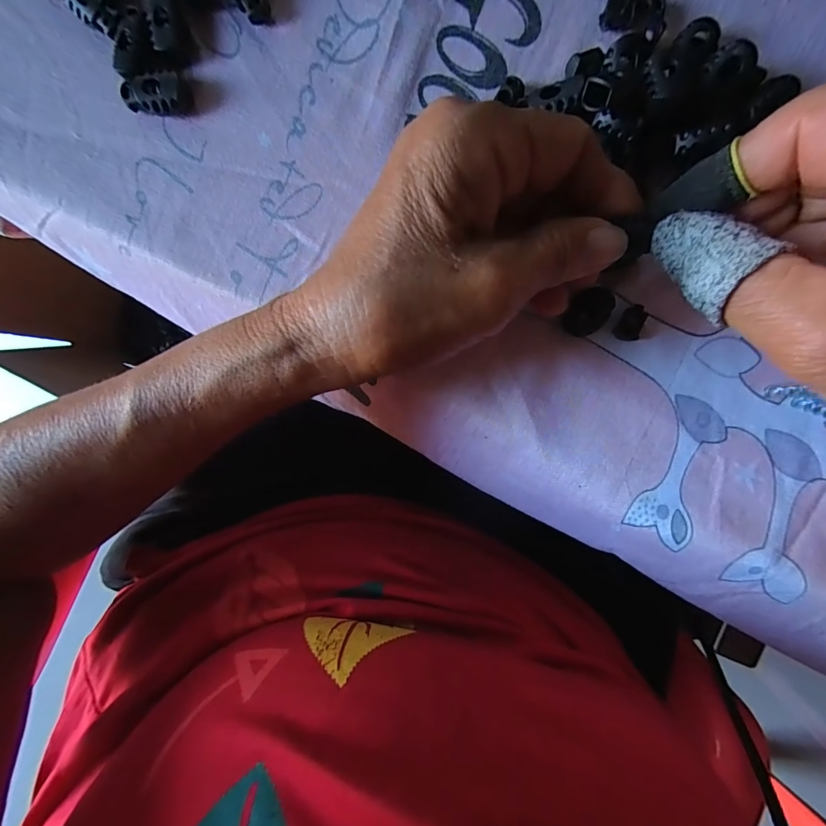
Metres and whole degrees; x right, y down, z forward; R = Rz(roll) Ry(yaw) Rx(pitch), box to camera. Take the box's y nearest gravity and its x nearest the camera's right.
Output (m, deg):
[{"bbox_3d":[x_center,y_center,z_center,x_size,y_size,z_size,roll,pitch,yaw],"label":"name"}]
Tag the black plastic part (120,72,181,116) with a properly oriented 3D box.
[{"bbox_3d":[-0.118,-0.144,0.174,0.026,0.007,0.015,-4,95,5],"label":"black plastic part"}]

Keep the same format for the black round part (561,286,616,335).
[{"bbox_3d":[0.079,-0.045,0.172,0.017,0.008,0.022,23,98,1],"label":"black round part"}]

